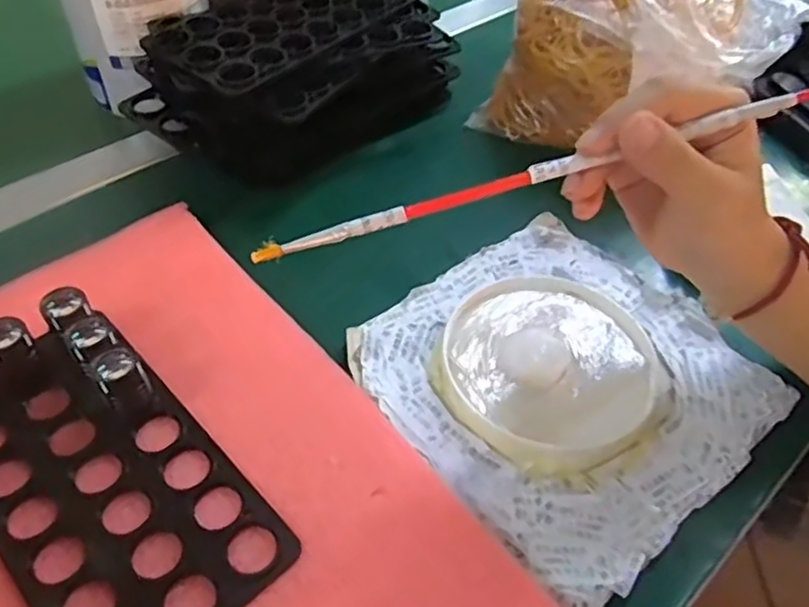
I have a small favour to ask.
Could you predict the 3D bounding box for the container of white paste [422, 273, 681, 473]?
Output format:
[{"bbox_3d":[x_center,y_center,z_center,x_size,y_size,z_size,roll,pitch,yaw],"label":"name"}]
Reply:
[{"bbox_3d":[0.083,0.034,0.376,0.120,0.022,0.115,2,48,-2],"label":"container of white paste"}]

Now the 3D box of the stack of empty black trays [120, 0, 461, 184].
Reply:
[{"bbox_3d":[-0.079,-0.179,0.508,0.144,0.076,0.236,32,54,23],"label":"stack of empty black trays"}]

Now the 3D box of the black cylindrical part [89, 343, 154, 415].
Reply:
[{"bbox_3d":[-0.142,0.040,0.336,0.021,0.031,0.021,2,48,-2],"label":"black cylindrical part"}]

